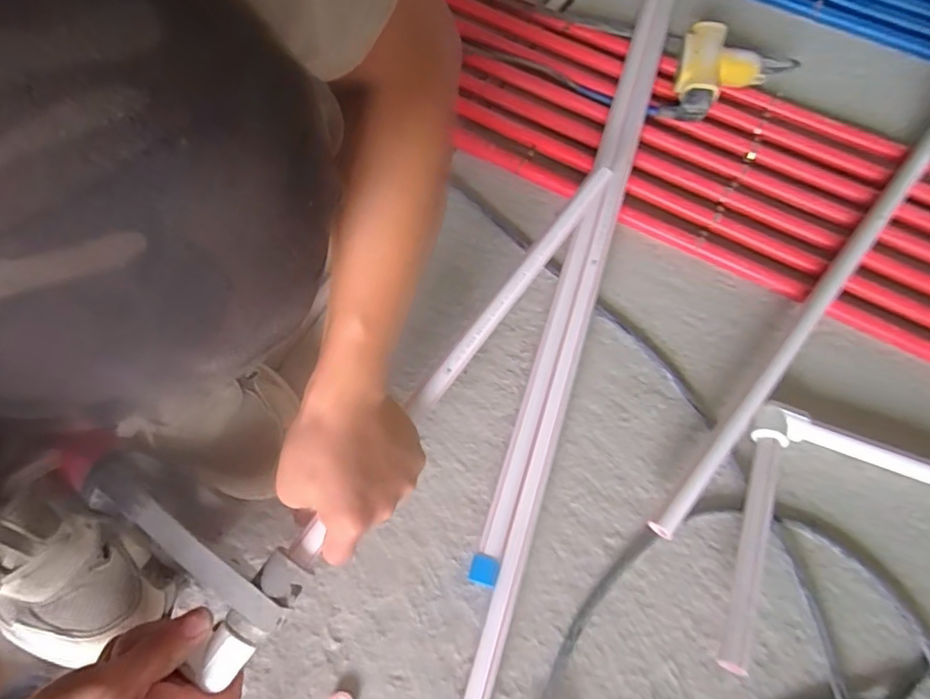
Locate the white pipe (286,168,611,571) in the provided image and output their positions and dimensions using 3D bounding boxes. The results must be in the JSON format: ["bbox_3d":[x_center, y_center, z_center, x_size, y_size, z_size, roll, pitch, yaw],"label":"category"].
[{"bbox_3d":[0.008,-0.009,0.470,0.018,0.019,0.435,34,70,14],"label":"white pipe"}]

